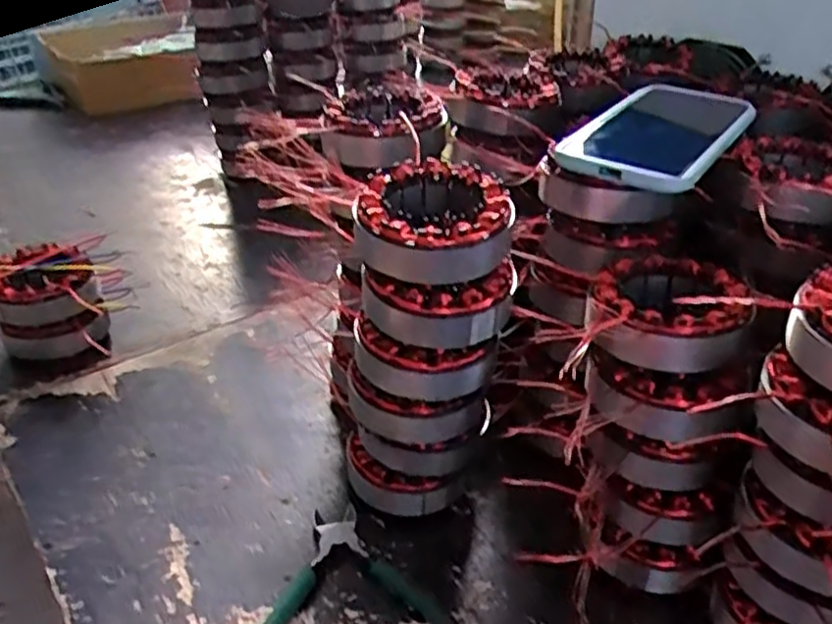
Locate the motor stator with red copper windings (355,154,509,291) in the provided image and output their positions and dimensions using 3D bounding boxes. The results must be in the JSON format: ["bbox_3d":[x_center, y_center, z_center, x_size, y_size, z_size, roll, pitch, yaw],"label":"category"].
[{"bbox_3d":[0.010,-0.049,0.409,0.086,0.041,0.088,9,34,16],"label":"motor stator with red copper windings"}]

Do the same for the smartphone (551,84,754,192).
[{"bbox_3d":[0.162,-0.119,0.480,0.085,0.011,0.171,21,39,28],"label":"smartphone"}]

